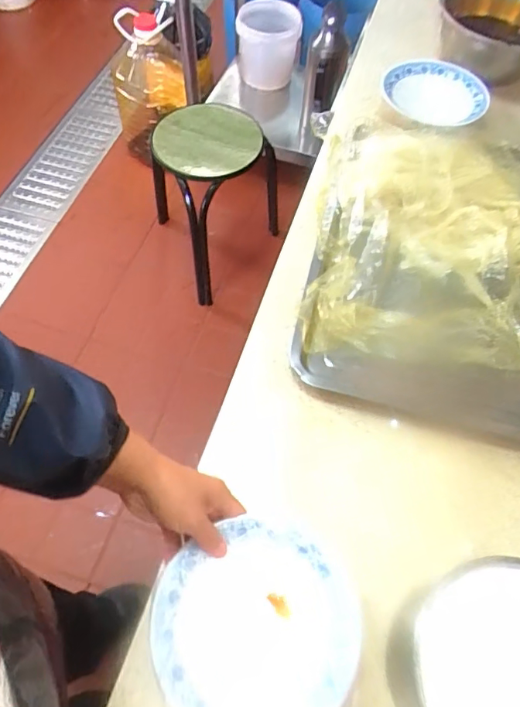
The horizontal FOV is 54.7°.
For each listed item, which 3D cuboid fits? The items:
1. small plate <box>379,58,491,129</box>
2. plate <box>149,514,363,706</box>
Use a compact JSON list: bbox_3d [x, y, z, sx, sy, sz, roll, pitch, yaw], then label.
[{"bbox_3d":[0.275,-0.421,0.804,0.157,0.033,0.141,-4,63,-6],"label":"small plate"},{"bbox_3d":[0.000,0.223,0.415,0.167,0.024,0.156,2,63,-3],"label":"plate"}]

